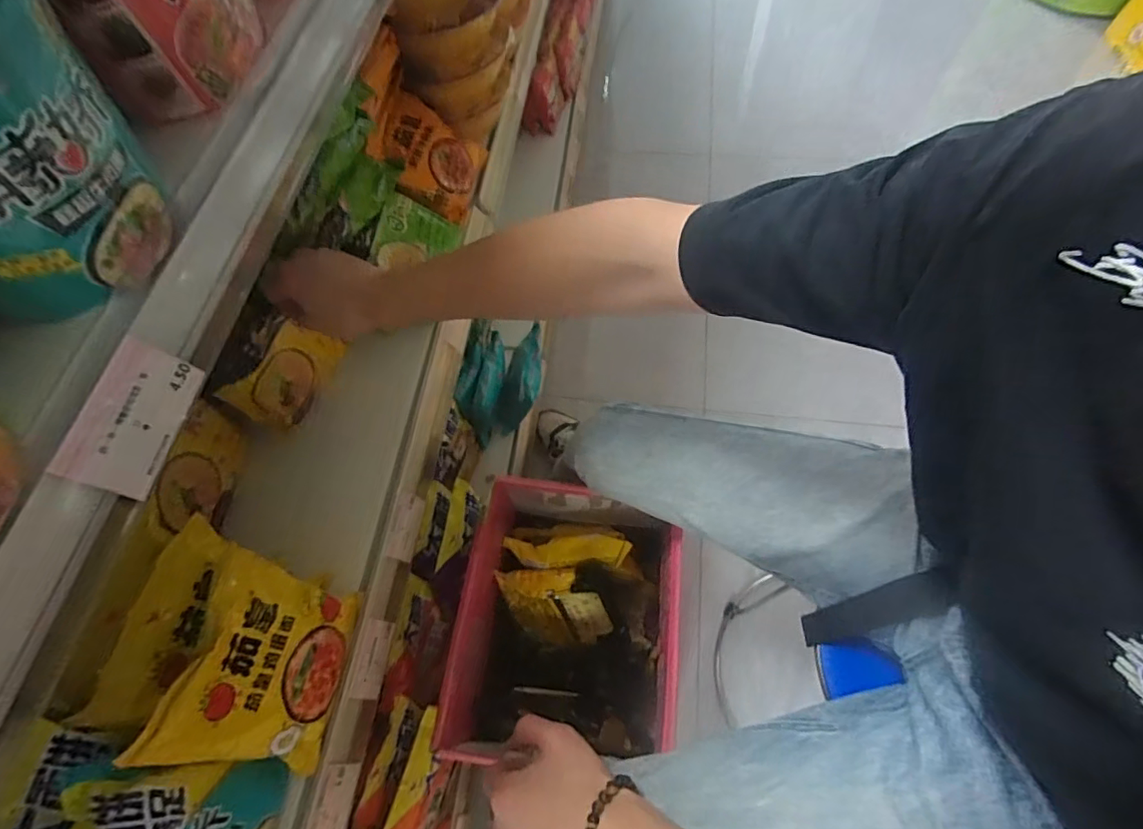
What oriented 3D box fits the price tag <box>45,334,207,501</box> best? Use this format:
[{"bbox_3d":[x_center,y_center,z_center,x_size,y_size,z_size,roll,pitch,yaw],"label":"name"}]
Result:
[{"bbox_3d":[-0.203,0.000,0.257,0.004,0.037,0.069,-10,59,34],"label":"price tag"}]

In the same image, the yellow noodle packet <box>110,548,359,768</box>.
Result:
[{"bbox_3d":[-0.239,0.196,0.435,0.046,0.144,0.137,-9,53,30],"label":"yellow noodle packet"}]

